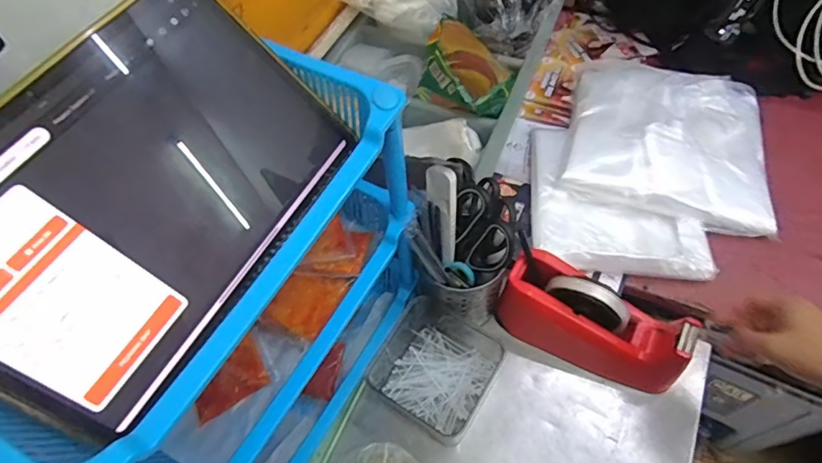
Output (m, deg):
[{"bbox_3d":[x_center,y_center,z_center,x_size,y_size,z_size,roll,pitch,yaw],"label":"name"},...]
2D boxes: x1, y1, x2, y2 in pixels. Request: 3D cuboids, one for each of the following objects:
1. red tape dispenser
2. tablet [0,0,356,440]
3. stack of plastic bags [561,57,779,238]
[{"bbox_3d":[0.195,0.098,0.546,0.192,0.110,0.063,25,62,18],"label":"red tape dispenser"},{"bbox_3d":[-0.158,-0.027,0.300,0.008,0.161,0.248,-9,42,53],"label":"tablet"},{"bbox_3d":[0.345,-0.140,0.664,0.242,0.033,0.261,12,59,11],"label":"stack of plastic bags"}]

